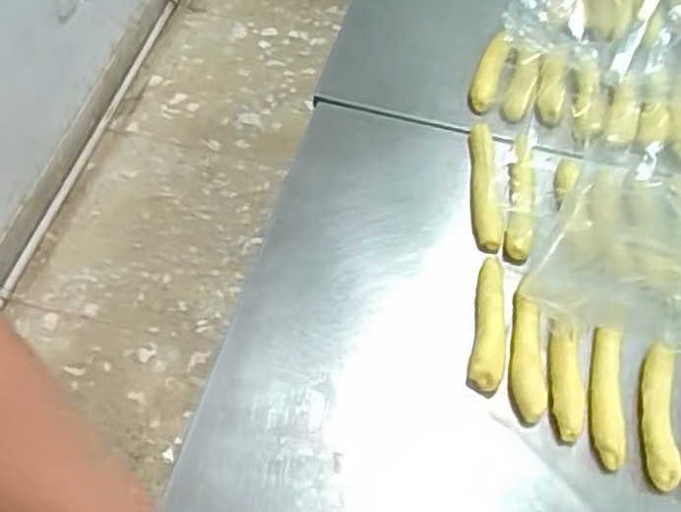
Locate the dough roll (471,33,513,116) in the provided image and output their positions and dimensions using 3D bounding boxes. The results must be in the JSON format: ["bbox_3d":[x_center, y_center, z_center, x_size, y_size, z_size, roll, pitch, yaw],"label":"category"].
[{"bbox_3d":[0.159,-0.197,0.763,0.027,0.018,0.095,16,69,9],"label":"dough roll"}]

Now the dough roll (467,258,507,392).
[{"bbox_3d":[0.126,0.052,0.595,0.027,0.026,0.122,11,55,5],"label":"dough roll"}]

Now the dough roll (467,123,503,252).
[{"bbox_3d":[0.137,-0.069,0.680,0.021,0.020,0.138,3,55,-1],"label":"dough roll"}]

